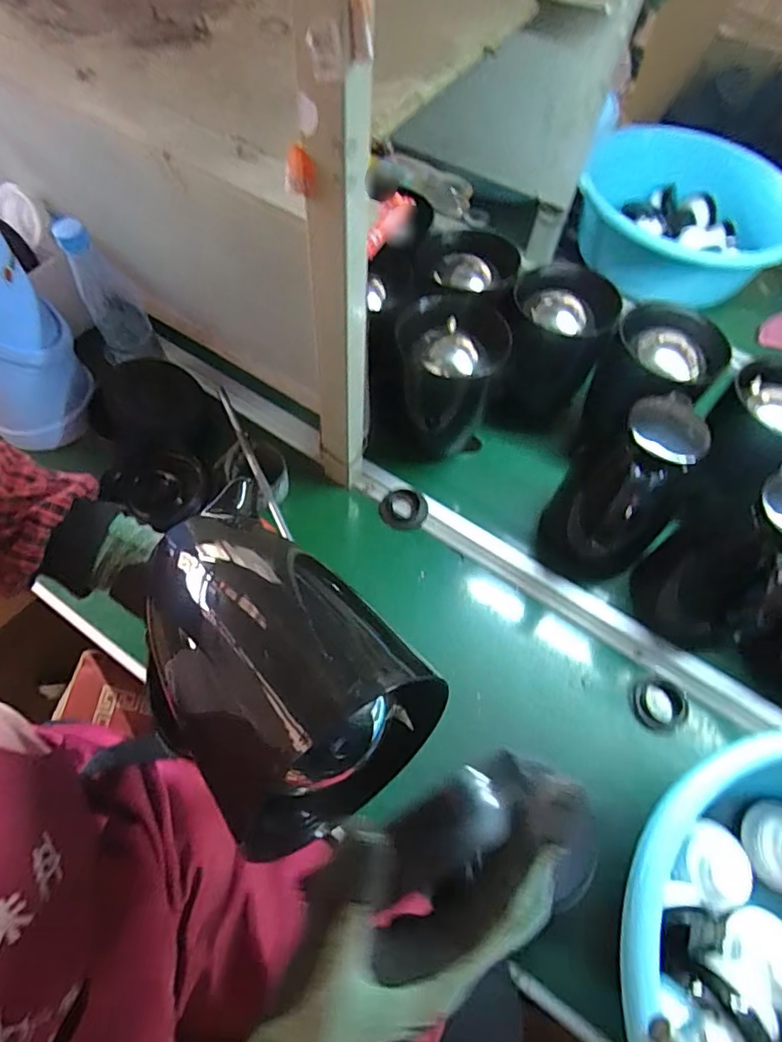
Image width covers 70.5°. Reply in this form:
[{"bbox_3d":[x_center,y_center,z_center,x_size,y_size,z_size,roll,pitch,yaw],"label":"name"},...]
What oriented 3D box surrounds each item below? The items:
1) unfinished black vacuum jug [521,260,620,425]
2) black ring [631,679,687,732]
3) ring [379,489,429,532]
[{"bbox_3d":[0.208,-0.228,0.747,0.123,0.173,0.140,21,61,8],"label":"unfinished black vacuum jug"},{"bbox_3d":[0.297,0.203,0.610,0.058,0.013,0.054,2,60,-3],"label":"black ring"},{"bbox_3d":[0.017,-0.014,0.715,0.061,0.015,0.058,2,60,-3],"label":"ring"}]

